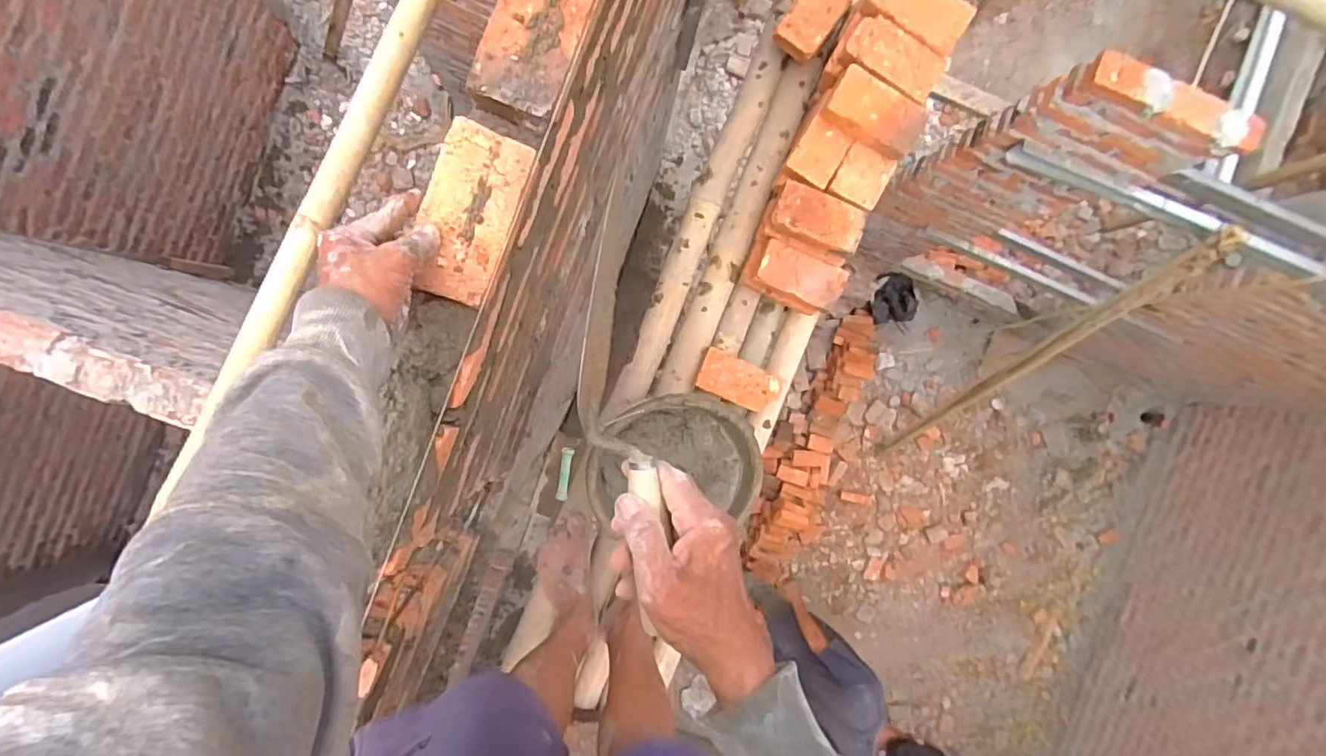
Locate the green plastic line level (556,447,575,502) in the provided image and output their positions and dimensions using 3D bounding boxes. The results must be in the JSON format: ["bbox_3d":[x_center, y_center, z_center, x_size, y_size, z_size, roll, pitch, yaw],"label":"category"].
[{"bbox_3d":[-0.150,0.149,0.901,0.018,0.017,0.081,7,91,-4],"label":"green plastic line level"}]

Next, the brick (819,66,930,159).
[{"bbox_3d":[0.350,-0.439,0.975,0.159,0.041,0.088,22,108,-9],"label":"brick"}]

